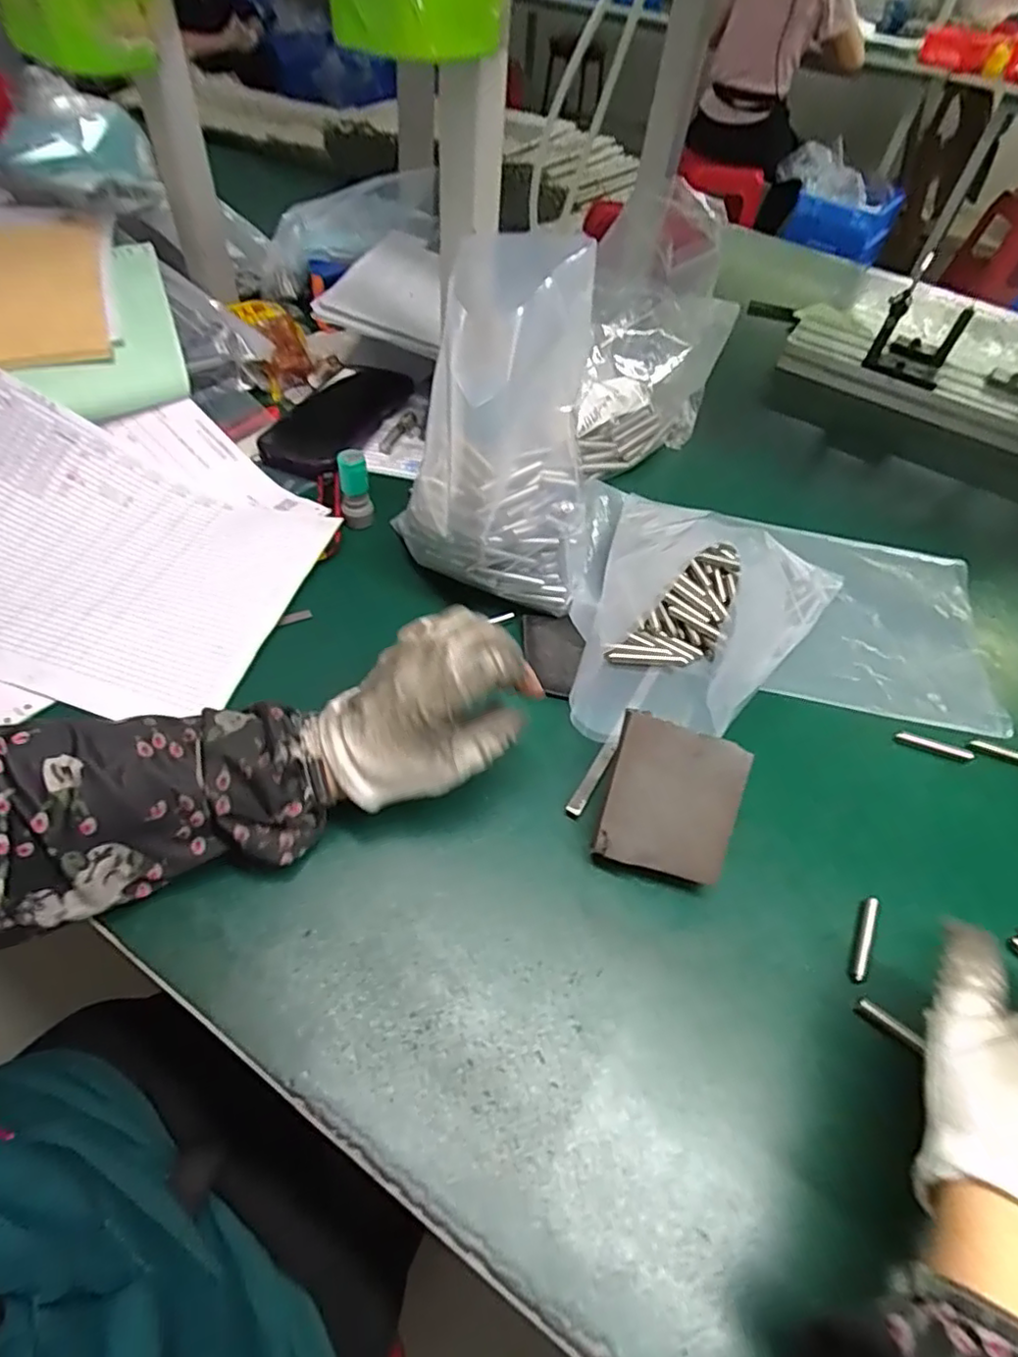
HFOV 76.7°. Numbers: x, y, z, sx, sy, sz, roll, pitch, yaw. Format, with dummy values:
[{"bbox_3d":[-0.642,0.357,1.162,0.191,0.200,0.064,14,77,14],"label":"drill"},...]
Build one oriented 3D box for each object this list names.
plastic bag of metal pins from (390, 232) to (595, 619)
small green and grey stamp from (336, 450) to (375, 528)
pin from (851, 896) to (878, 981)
[{"bbox_3d":[-0.010,-0.149,0.425,0.133,0.203,0.127,0,52,-6],"label":"plastic bag of metal pins"},{"bbox_3d":[-0.120,-0.146,0.503,0.023,0.062,0.020,-8,53,-12],"label":"small green and grey stamp"},{"bbox_3d":[0.193,0.140,0.347,0.007,0.004,0.048,25,54,14],"label":"pin"}]

